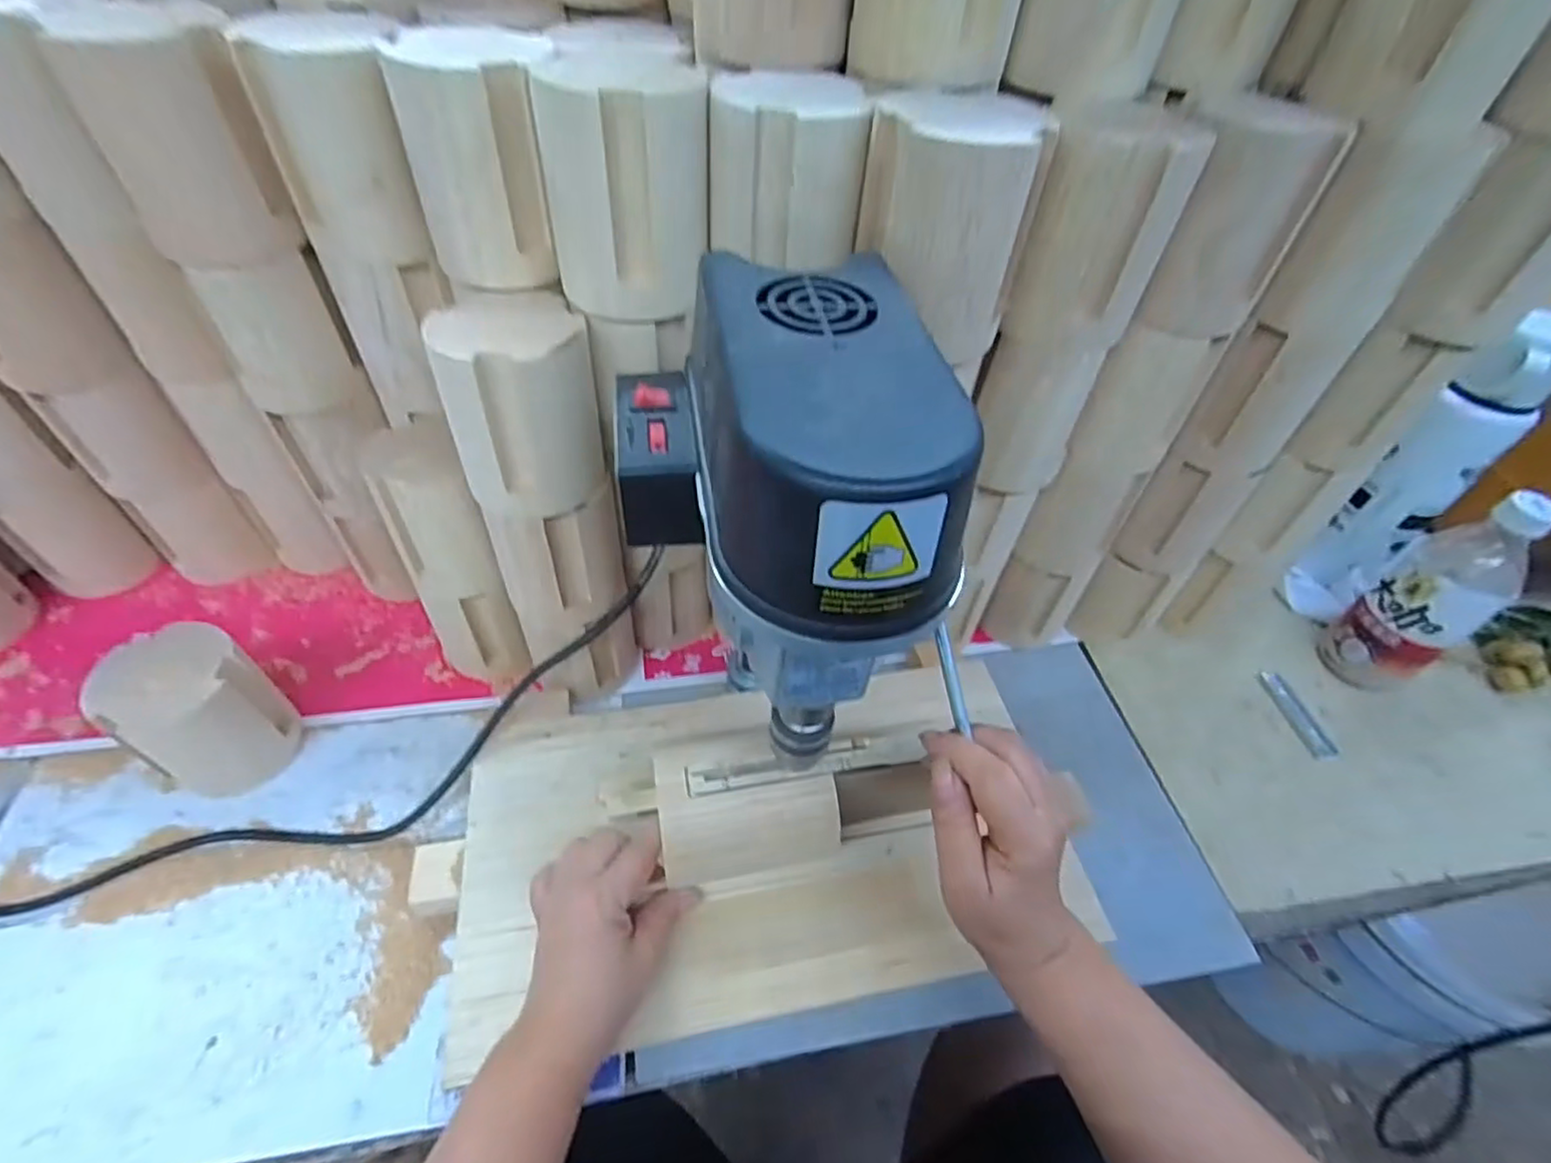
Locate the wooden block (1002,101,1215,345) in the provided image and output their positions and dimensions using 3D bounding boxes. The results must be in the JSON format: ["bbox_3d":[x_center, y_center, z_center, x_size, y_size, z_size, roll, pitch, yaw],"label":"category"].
[{"bbox_3d":[0.169,-0.179,0.350,0.059,0.098,0.077,32,54,20],"label":"wooden block"}]

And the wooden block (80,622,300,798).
[{"bbox_3d":[-0.369,0.089,0.446,0.066,0.115,0.076,32,53,23],"label":"wooden block"}]

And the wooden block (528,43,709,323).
[{"bbox_3d":[-0.075,-0.202,0.349,0.081,0.098,0.087,-1,50,-6],"label":"wooden block"}]

